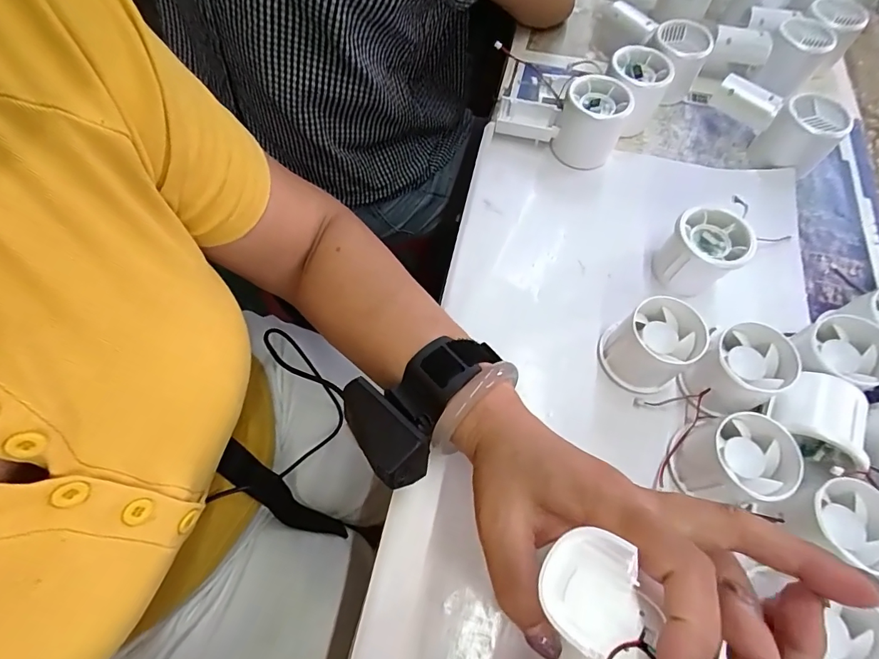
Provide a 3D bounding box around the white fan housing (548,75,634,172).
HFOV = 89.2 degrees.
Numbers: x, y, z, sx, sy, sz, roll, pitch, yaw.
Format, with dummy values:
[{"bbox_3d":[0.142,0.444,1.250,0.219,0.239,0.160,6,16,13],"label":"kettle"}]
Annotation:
[{"bbox_3d":[0.139,-0.189,0.408,0.054,0.055,0.053,29,67,11],"label":"white fan housing"}]

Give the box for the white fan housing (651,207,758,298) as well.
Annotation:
[{"bbox_3d":[0.206,-0.061,0.355,0.055,0.049,0.053,1,64,-2],"label":"white fan housing"}]

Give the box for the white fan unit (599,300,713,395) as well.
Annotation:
[{"bbox_3d":[0.152,0.012,0.319,0.053,0.053,0.053,1,64,-2],"label":"white fan unit"}]

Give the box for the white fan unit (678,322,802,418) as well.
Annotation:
[{"bbox_3d":[0.206,0.029,0.312,0.058,0.046,0.052,-33,70,-17],"label":"white fan unit"}]

